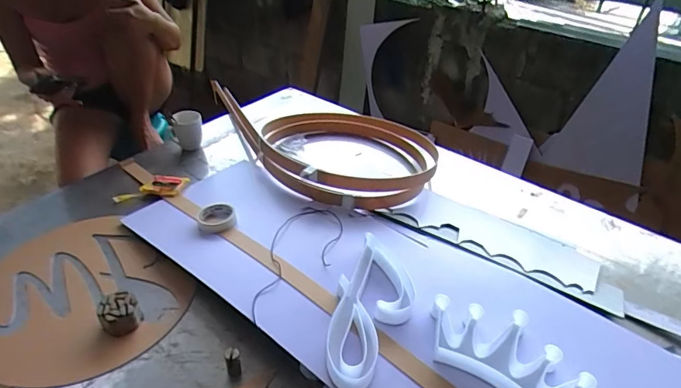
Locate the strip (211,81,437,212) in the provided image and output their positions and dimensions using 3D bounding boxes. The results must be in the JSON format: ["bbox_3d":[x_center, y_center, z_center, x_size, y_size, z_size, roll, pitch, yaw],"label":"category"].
[{"bbox_3d":[-0.008,-0.181,1.397,0.517,0.133,0.719,-17,42,-20],"label":"strip"}]

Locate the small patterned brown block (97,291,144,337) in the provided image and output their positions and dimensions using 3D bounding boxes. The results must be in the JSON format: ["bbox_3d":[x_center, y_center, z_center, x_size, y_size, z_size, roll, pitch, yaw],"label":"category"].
[{"bbox_3d":[-0.426,0.231,0.873,0.070,0.052,0.068,-22,45,-29],"label":"small patterned brown block"}]

